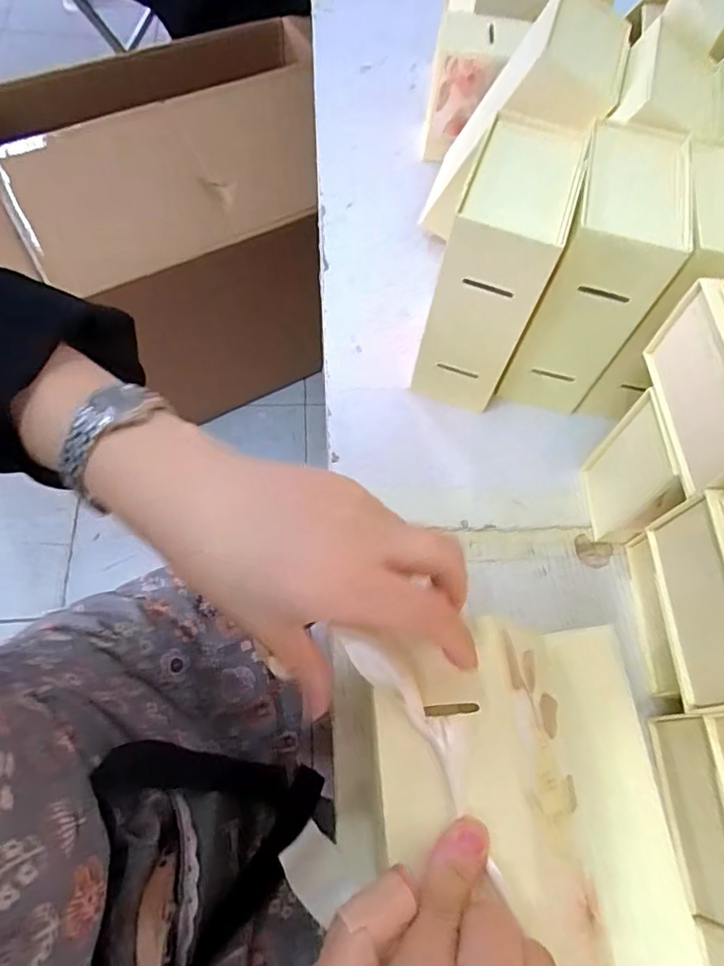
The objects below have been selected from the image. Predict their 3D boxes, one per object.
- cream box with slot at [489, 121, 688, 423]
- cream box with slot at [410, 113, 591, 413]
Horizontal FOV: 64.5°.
[{"bbox_3d":[0.153,-0.137,0.386,0.063,0.168,0.101,18,64,5],"label":"cream box with slot"},{"bbox_3d":[0.086,-0.134,0.387,0.057,0.160,0.101,19,65,6],"label":"cream box with slot"}]

